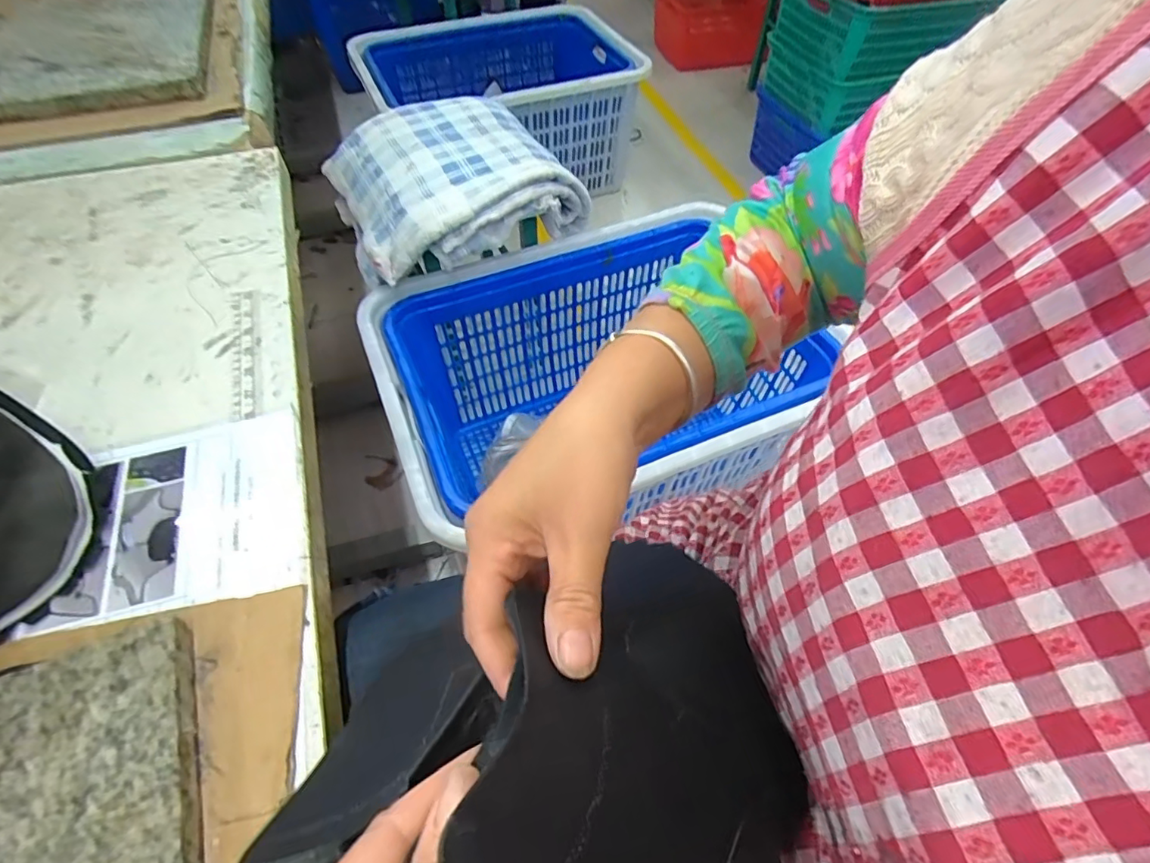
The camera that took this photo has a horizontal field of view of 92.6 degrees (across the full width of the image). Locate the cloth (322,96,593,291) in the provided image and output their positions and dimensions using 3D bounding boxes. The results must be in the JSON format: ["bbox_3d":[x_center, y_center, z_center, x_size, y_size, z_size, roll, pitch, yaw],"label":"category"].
[{"bbox_3d":[-0.261,-0.499,1.122,0.442,0.160,0.415,-31,61,-20],"label":"cloth"}]

